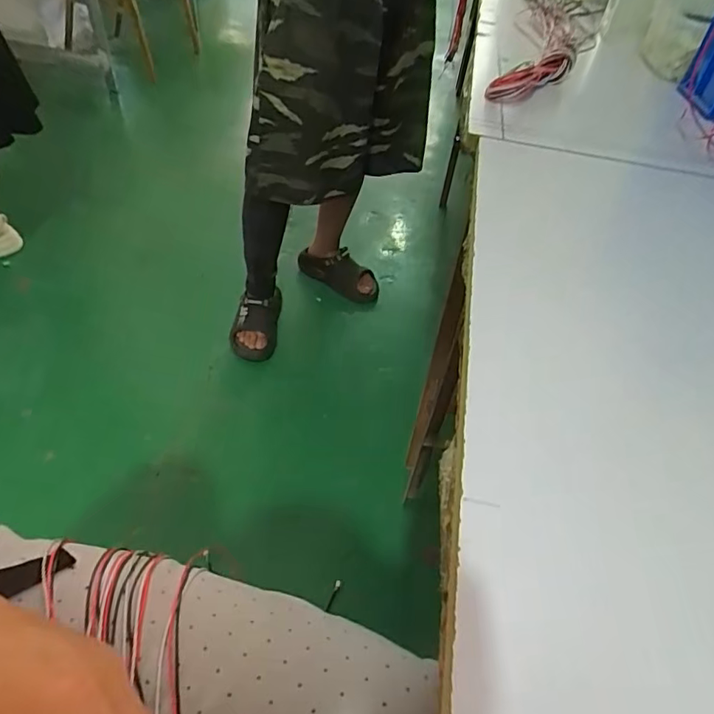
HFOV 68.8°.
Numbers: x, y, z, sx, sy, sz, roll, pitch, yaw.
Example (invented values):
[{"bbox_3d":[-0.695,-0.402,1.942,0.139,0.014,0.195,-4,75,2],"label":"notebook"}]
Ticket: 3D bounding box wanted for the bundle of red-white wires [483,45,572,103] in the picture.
[{"bbox_3d":[0.260,-0.400,0.735,0.204,0.042,0.035,-33,58,-31],"label":"bundle of red-white wires"}]

